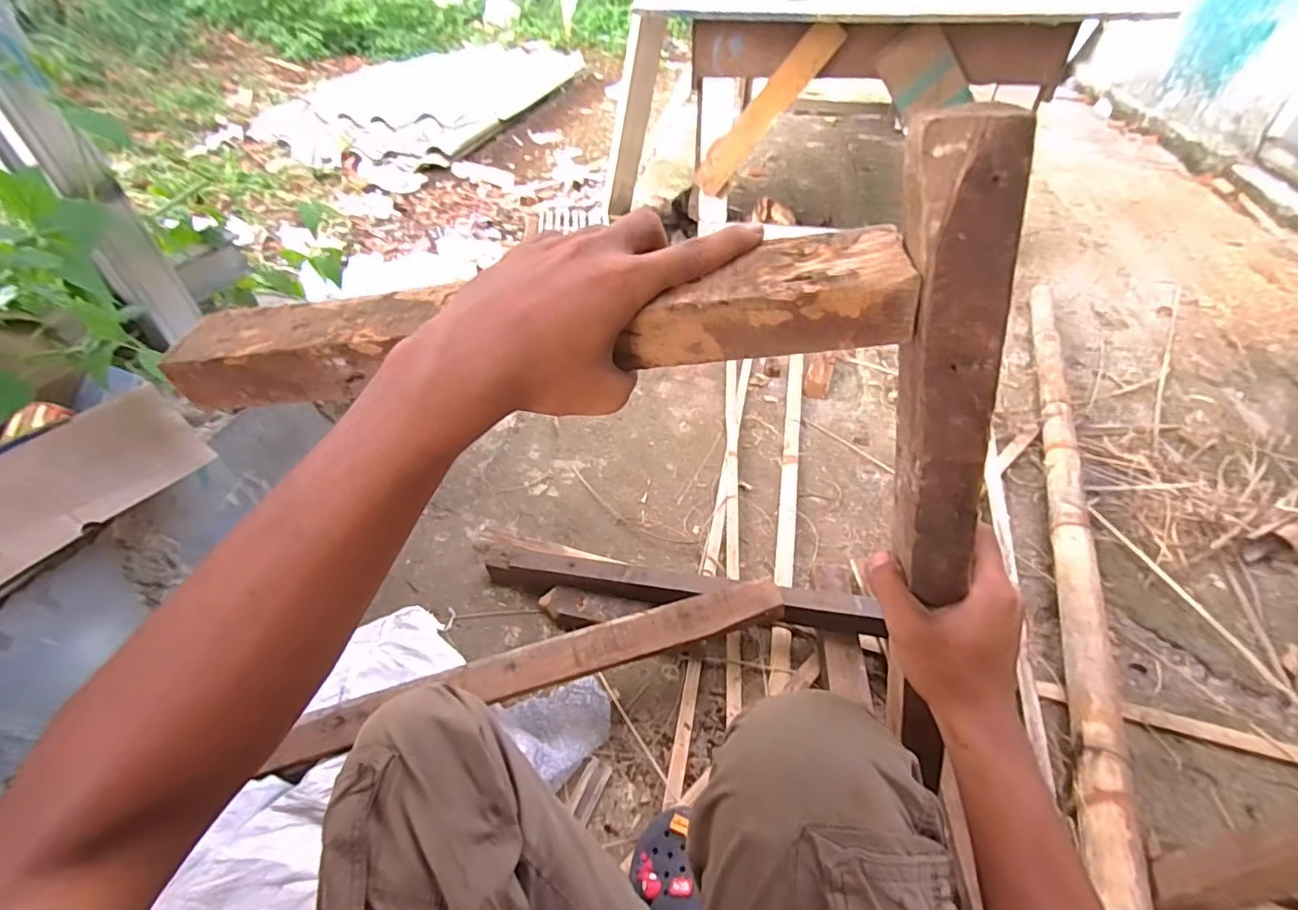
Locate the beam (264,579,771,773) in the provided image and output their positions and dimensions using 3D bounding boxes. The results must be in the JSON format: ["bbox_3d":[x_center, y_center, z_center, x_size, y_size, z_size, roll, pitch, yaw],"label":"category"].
[{"bbox_3d":[-0.125,0.295,0.812,0.682,0.033,0.064,-14,46,-11],"label":"beam"}]

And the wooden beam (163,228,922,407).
[{"bbox_3d":[-0.069,-0.076,0.314,0.403,0.050,0.058,-2,44,9],"label":"wooden beam"}]

